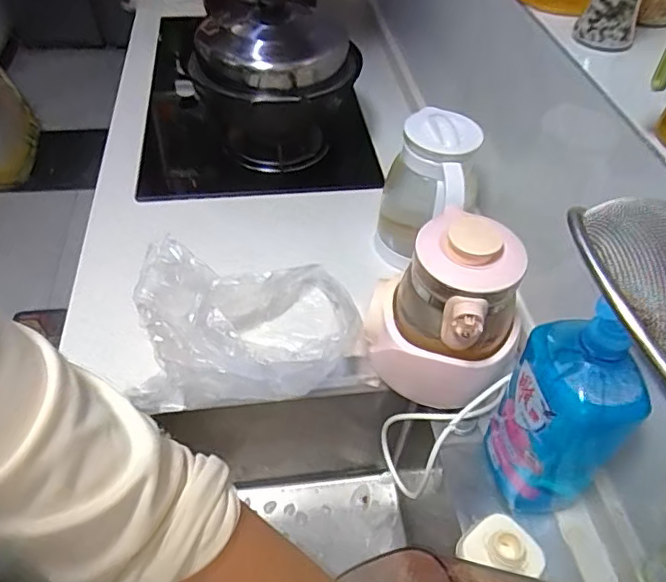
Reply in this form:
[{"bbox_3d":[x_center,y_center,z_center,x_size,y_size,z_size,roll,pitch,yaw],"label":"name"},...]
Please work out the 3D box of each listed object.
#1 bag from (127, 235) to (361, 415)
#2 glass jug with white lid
[{"bbox_3d":[-0.110,0.036,0.704,0.267,0.094,0.224,-2,48,-6],"label":"bag"},{"bbox_3d":[0.125,-0.133,0.783,0.112,0.204,0.106,-5,48,-8],"label":"glass jug with white lid"}]

